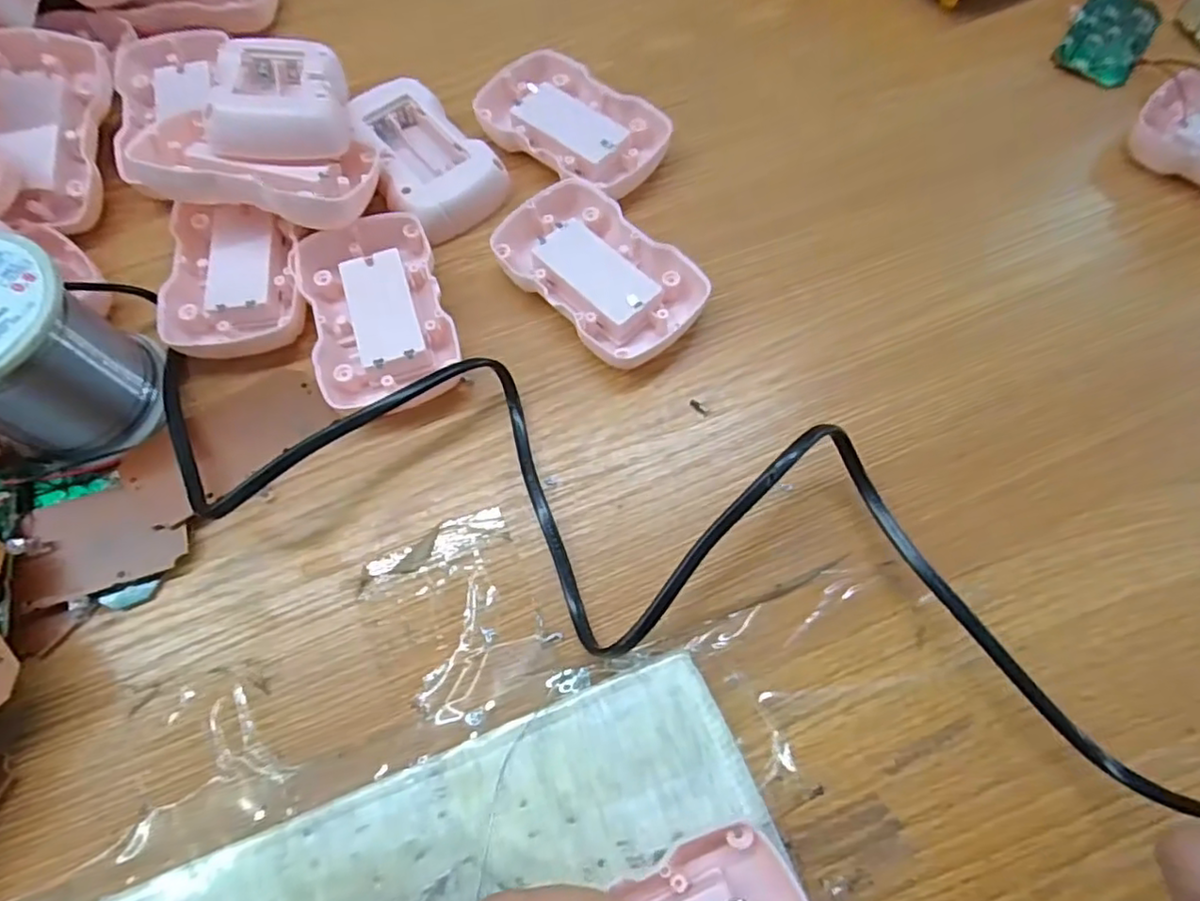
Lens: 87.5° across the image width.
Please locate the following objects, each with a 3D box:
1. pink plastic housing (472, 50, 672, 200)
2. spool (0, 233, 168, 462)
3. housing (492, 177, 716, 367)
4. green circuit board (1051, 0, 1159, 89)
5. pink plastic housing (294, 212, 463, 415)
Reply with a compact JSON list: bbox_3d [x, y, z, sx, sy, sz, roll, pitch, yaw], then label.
[{"bbox_3d":[-0.014,-0.152,0.295,0.087,0.015,0.055,40,74,14],"label":"pink plastic housing"},{"bbox_3d":[-0.205,-0.035,0.222,0.059,0.056,0.057,27,71,10],"label":"spool"},{"bbox_3d":[0.000,-0.076,0.265,0.059,0.015,0.085,-42,74,-15],"label":"housing"},{"bbox_3d":[0.261,-0.213,0.320,0.036,0.005,0.076,33,72,12],"label":"green circuit board"},{"bbox_3d":[-0.091,-0.058,0.258,0.053,0.016,0.085,-19,70,-7],"label":"pink plastic housing"}]

